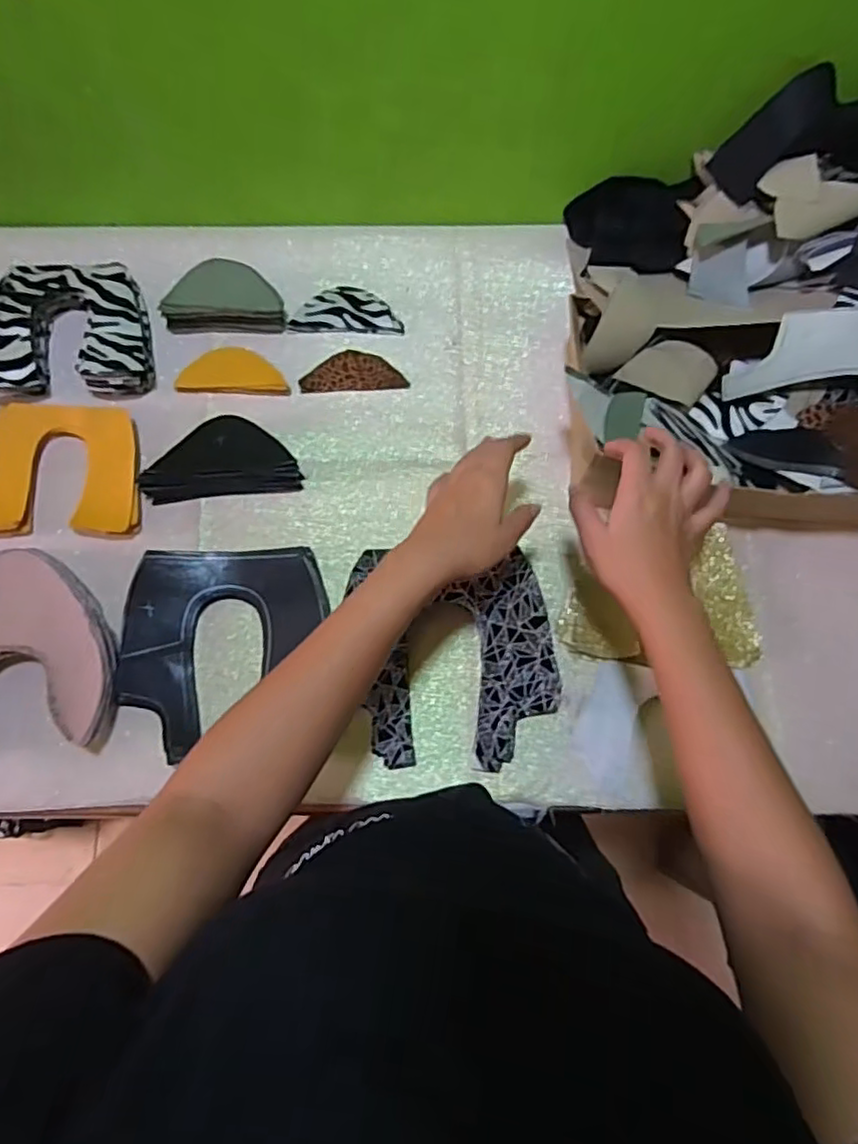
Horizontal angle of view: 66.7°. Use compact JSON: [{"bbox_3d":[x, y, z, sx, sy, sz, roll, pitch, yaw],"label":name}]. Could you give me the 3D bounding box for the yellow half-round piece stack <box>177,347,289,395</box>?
[{"bbox_3d":[-0.196,-0.200,0.651,0.109,0.010,0.049,0,76,-1],"label":"yellow half-round piece stack"}]

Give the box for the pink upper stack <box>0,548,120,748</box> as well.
[{"bbox_3d":[-0.357,0.066,0.564,0.170,0.048,0.174,-4,76,-2],"label":"pink upper stack"}]

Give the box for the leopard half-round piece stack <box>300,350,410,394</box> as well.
[{"bbox_3d":[-0.077,-0.205,0.662,0.105,0.008,0.045,-2,76,-1],"label":"leopard half-round piece stack"}]

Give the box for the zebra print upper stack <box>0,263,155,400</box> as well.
[{"bbox_3d":[-0.355,-0.236,0.642,0.162,0.057,0.133,-3,76,-2],"label":"zebra print upper stack"}]

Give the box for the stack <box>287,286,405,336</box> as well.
[{"bbox_3d":[-0.085,-0.270,0.674,0.112,0.009,0.049,0,76,-1],"label":"stack"}]

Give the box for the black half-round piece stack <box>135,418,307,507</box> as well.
[{"bbox_3d":[-0.197,-0.107,0.615,0.143,0.031,0.063,-6,76,-2],"label":"black half-round piece stack"}]

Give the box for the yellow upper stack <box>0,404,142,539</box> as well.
[{"bbox_3d":[-0.352,-0.096,0.612,0.157,0.026,0.123,0,76,-1],"label":"yellow upper stack"}]

